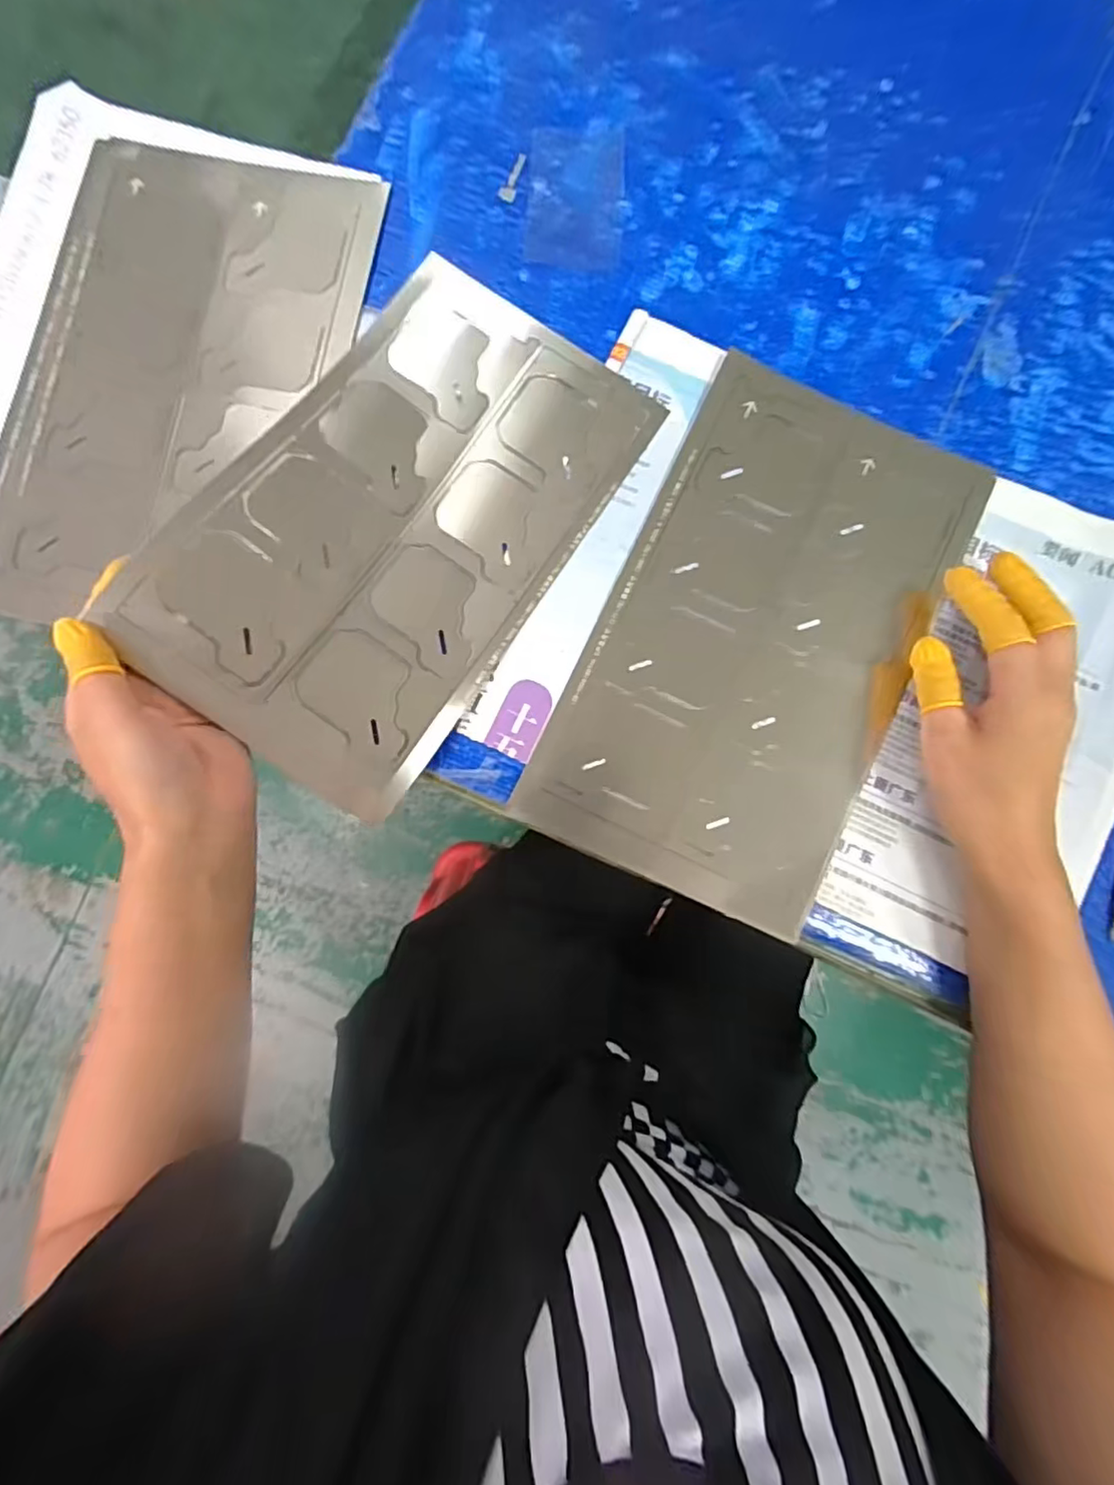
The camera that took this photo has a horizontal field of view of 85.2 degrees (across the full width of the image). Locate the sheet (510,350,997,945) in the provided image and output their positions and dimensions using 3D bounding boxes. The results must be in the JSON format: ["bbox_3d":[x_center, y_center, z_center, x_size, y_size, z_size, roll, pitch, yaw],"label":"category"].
[{"bbox_3d":[0.118,-0.060,0.352,0.174,0.008,0.297,25,86,2],"label":"sheet"}]

